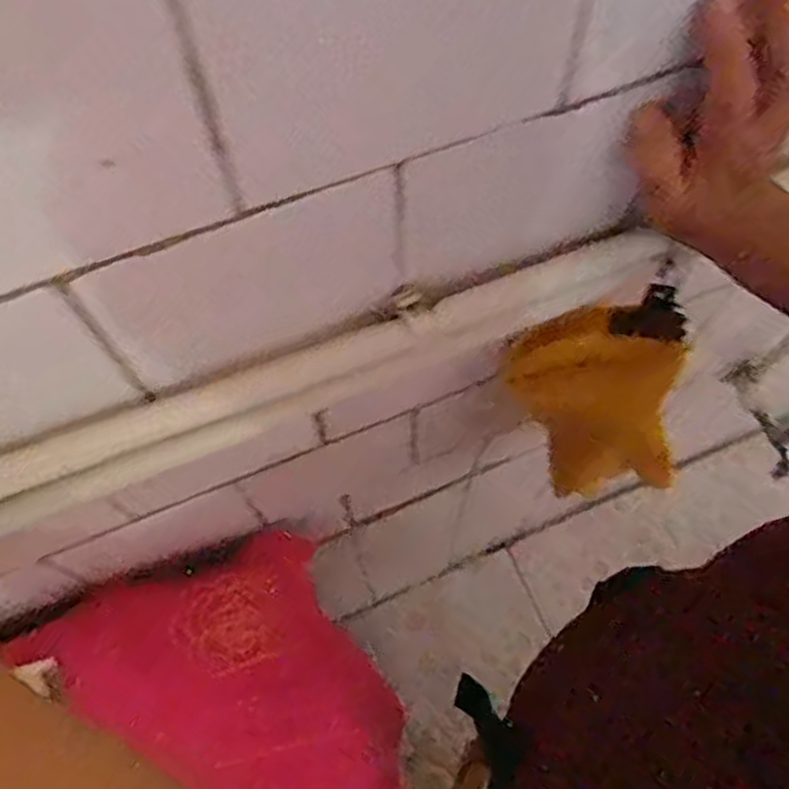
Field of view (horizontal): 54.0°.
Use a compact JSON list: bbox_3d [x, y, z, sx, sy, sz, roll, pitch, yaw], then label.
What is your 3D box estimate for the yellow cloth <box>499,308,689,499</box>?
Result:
[{"bbox_3d":[0.153,0.012,0.611,0.120,0.256,0.069,19,67,31],"label":"yellow cloth"}]

